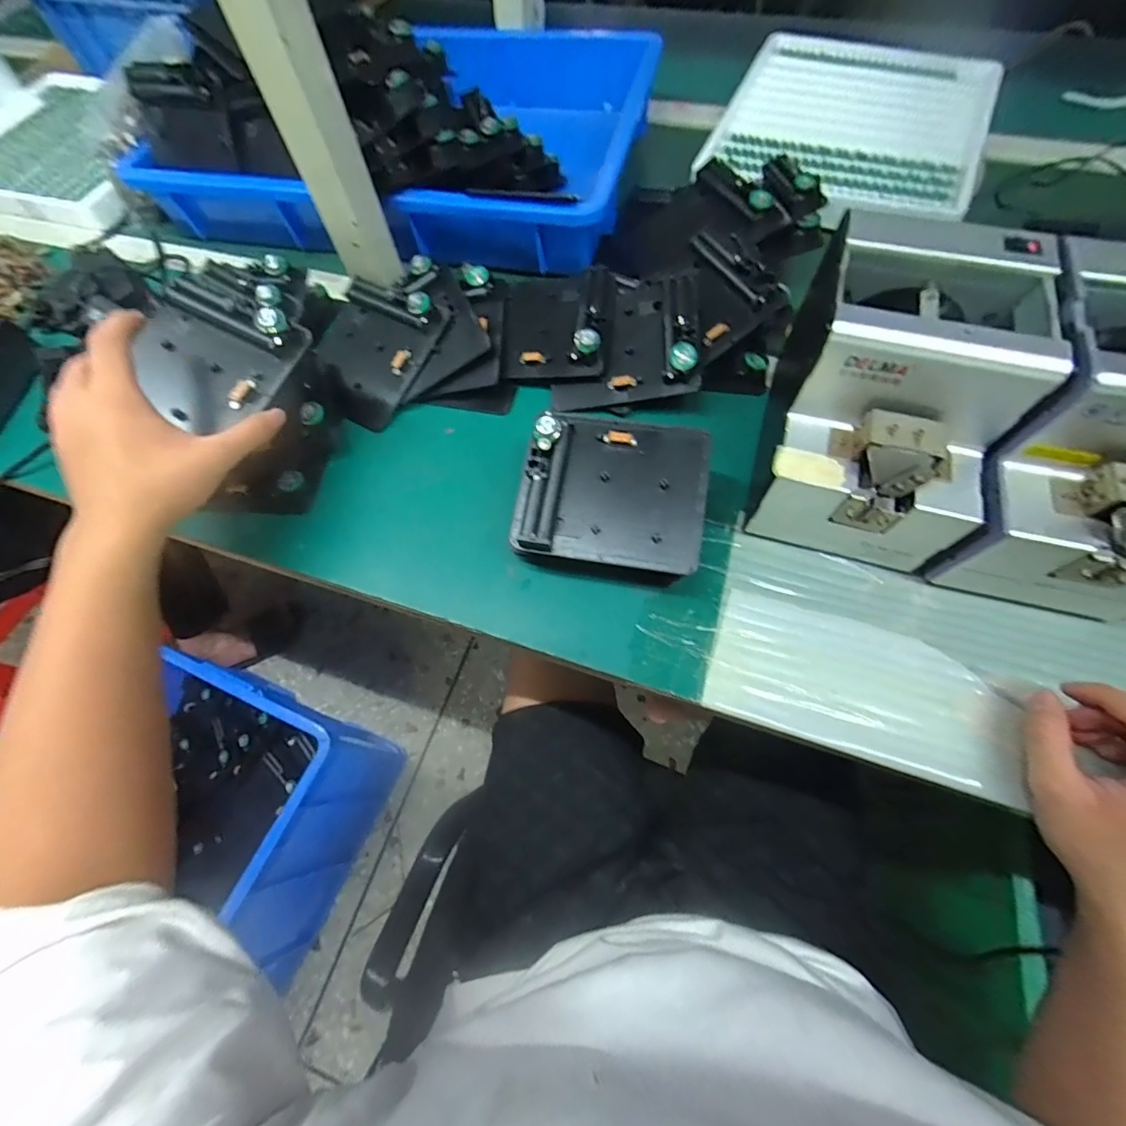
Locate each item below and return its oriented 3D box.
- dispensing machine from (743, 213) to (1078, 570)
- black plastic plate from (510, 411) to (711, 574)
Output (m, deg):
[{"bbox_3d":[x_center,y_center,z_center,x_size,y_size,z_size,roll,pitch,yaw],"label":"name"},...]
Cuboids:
[{"bbox_3d":[0.215,-0.110,0.335,0.137,0.153,0.176,16,67,11],"label":"dispensing machine"},{"bbox_3d":[0.037,-0.056,0.346,0.130,0.017,0.112,8,77,5],"label":"black plastic plate"}]

